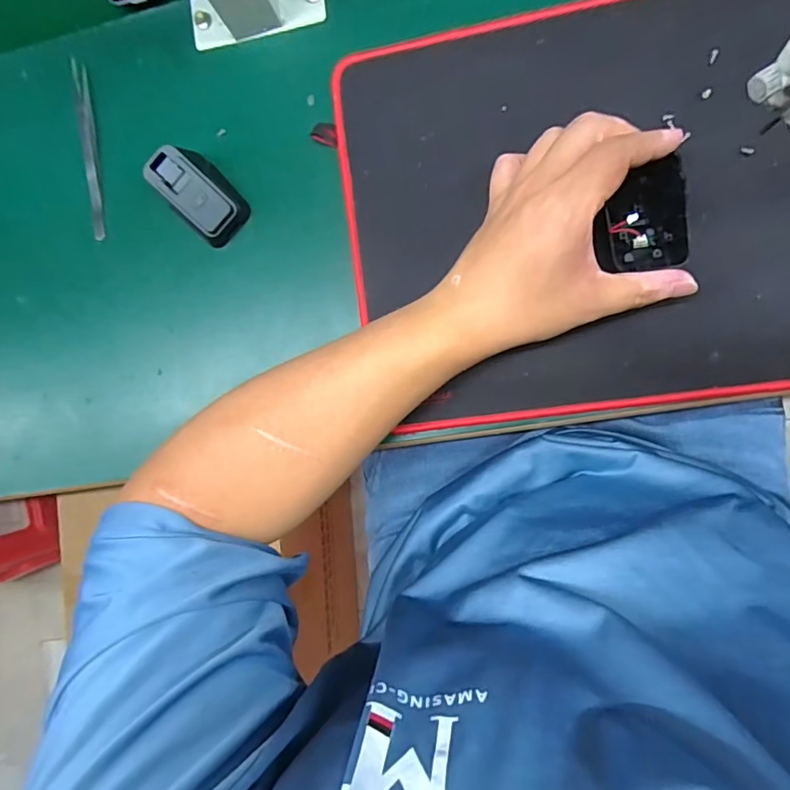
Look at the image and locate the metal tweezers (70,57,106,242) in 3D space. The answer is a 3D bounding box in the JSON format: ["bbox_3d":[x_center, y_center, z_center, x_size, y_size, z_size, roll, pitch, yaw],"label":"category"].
[{"bbox_3d":[-0.236,-0.187,0.393,0.013,0.011,0.128,-2,91,9],"label":"metal tweezers"}]

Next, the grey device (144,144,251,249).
[{"bbox_3d":[-0.142,-0.145,0.369,0.041,0.040,0.061,-43,85,8],"label":"grey device"}]

